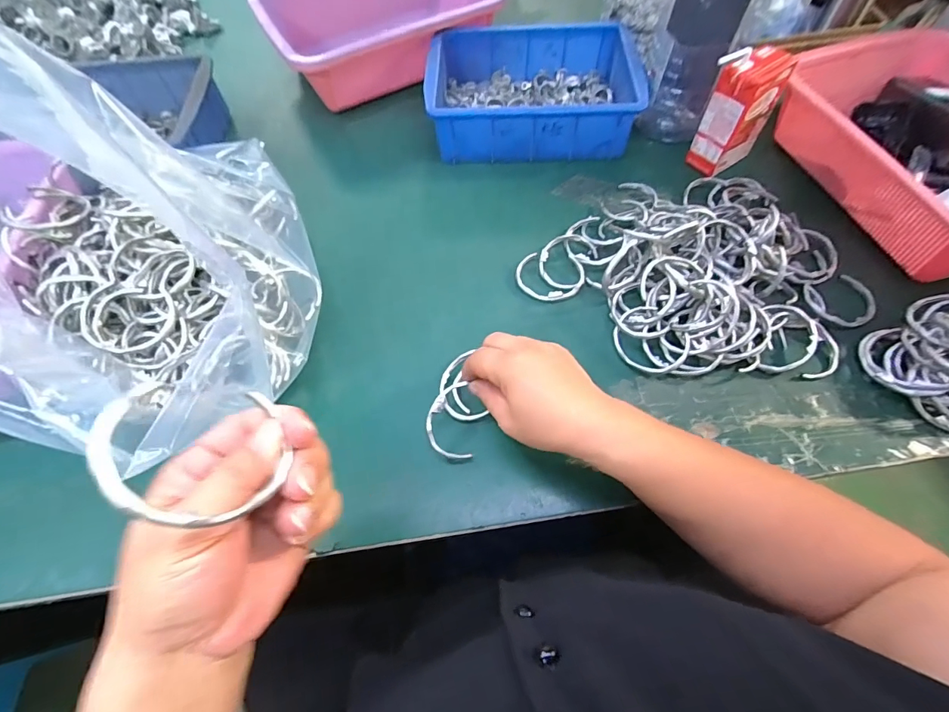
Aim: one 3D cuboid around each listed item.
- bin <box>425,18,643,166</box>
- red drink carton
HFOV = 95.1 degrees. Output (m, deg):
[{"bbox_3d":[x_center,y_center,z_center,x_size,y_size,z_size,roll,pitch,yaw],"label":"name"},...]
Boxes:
[{"bbox_3d":[0.070,-0.326,0.539,0.245,0.073,0.177,0,62,1],"label":"bin"},{"bbox_3d":[0.284,-0.262,0.471,0.075,0.111,0.046,-32,66,-15],"label":"red drink carton"}]

